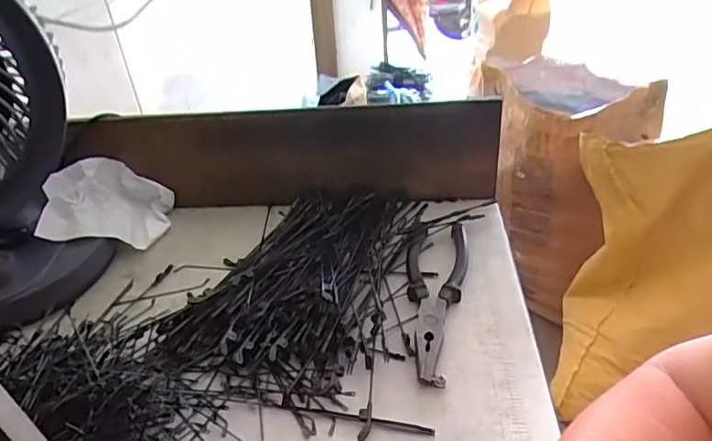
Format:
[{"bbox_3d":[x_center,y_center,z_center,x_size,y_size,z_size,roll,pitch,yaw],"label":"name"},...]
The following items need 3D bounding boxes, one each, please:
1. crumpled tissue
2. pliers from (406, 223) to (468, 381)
[{"bbox_3d":[-0.255,-0.013,0.543,0.122,0.068,0.096,-15,37,-17],"label":"crumpled tissue"},{"bbox_3d":[0.067,0.062,0.445,0.052,0.022,0.169,4,36,10],"label":"pliers"}]

